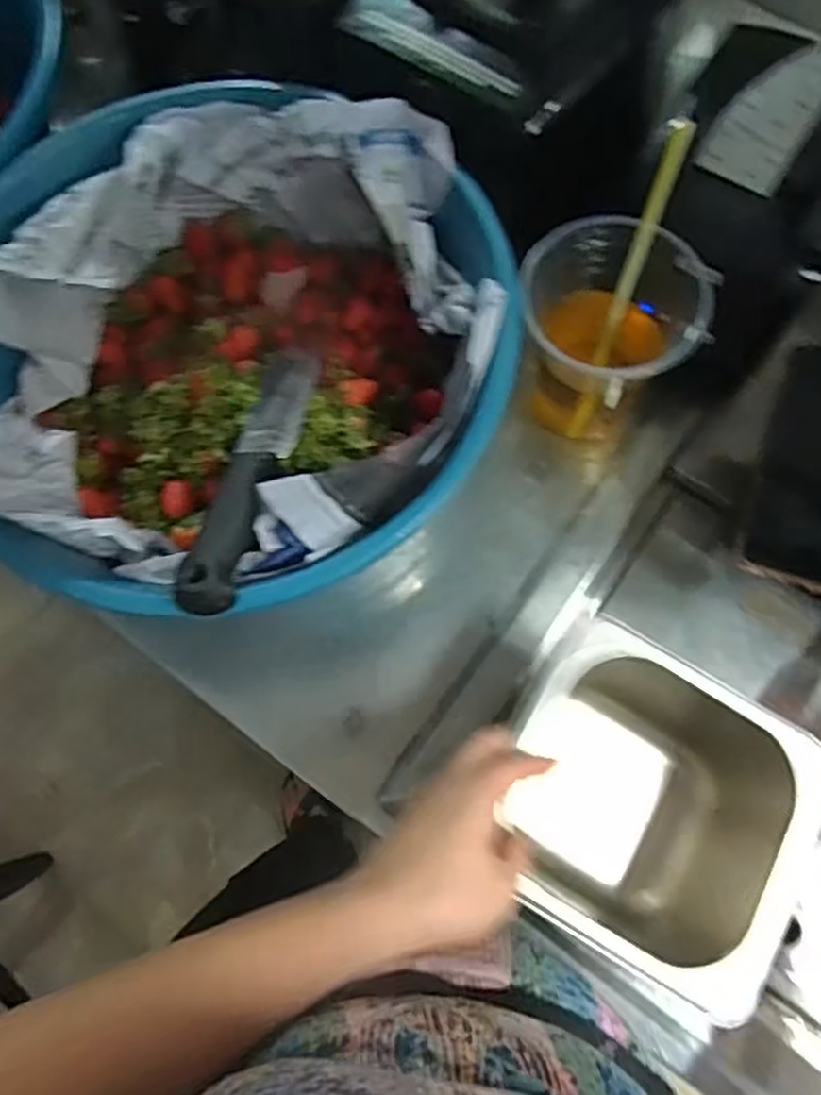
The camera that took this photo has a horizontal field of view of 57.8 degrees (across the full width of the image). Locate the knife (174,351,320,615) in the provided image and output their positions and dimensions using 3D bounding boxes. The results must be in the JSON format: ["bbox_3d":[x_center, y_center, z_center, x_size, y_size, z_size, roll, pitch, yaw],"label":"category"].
[{"bbox_3d":[-0.094,-0.053,0.454,0.035,0.020,0.221,7,47,4],"label":"knife"}]

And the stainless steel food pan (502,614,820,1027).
[{"bbox_3d":[0.138,0.154,0.447,0.169,0.088,0.158,31,75,11],"label":"stainless steel food pan"}]

